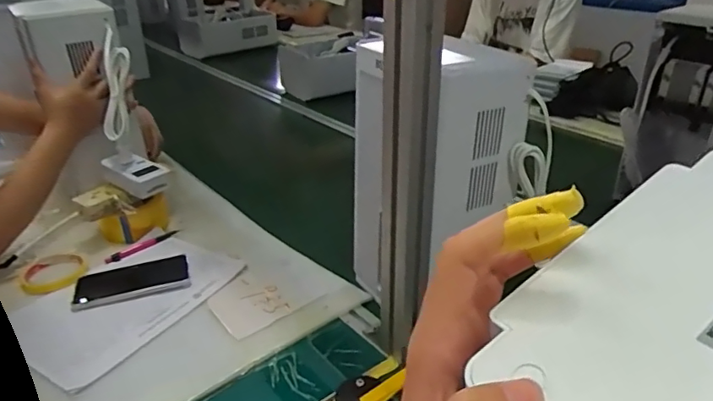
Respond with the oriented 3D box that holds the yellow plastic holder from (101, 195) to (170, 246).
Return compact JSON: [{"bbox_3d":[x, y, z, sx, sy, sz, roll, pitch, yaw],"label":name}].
[{"bbox_3d":[-0.389,0.035,0.937,0.116,0.092,0.055,-11,30,-19],"label":"yellow plastic holder"}]

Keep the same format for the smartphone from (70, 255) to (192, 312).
[{"bbox_3d":[-0.336,0.121,0.805,0.161,0.010,0.083,-9,29,-16],"label":"smartphone"}]

